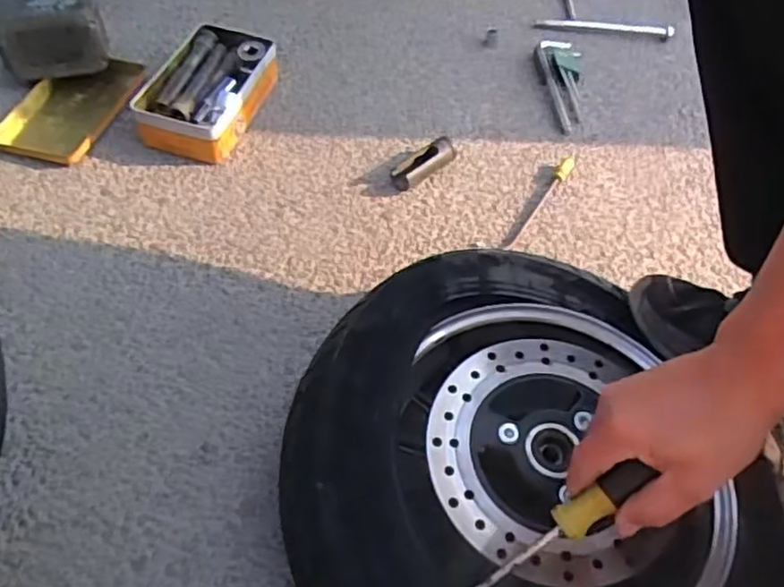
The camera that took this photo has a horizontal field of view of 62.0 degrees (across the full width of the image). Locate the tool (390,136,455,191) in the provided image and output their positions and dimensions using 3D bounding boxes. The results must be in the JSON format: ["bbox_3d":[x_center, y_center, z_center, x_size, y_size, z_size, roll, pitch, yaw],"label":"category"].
[{"bbox_3d":[0.035,-0.139,0.710,0.078,0.030,0.029,-31,63,-25],"label":"tool"}]

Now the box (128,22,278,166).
[{"bbox_3d":[-0.203,-0.229,0.735,0.113,0.047,0.174,18,55,7],"label":"box"}]

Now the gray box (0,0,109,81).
[{"bbox_3d":[-0.380,-0.283,0.737,0.114,0.091,0.055,-15,58,-15],"label":"gray box"}]

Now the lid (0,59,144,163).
[{"bbox_3d":[-0.359,-0.215,0.735,0.104,0.020,0.169,19,54,7],"label":"lid"}]

